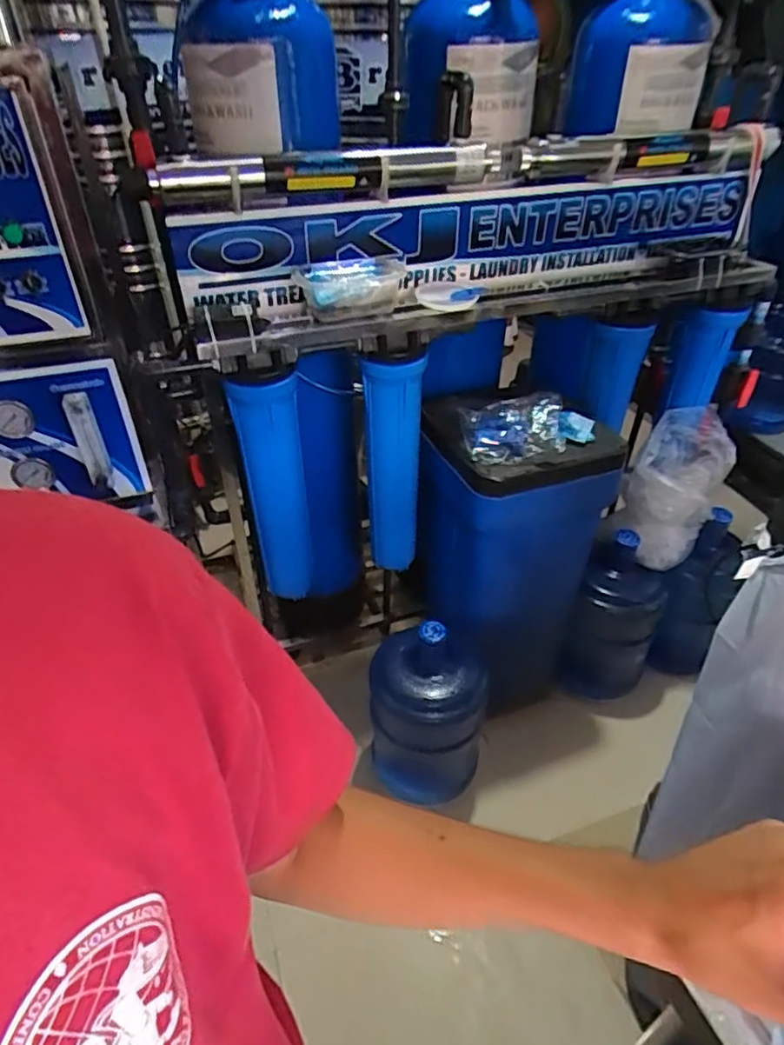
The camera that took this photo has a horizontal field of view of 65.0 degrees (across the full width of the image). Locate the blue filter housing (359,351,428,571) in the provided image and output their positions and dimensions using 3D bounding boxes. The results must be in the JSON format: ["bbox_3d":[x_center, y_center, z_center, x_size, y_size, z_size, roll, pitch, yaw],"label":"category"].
[{"bbox_3d":[0.002,-0.111,1.251,0.110,0.497,0.115,-2,40,-2],"label":"blue filter housing"}]

